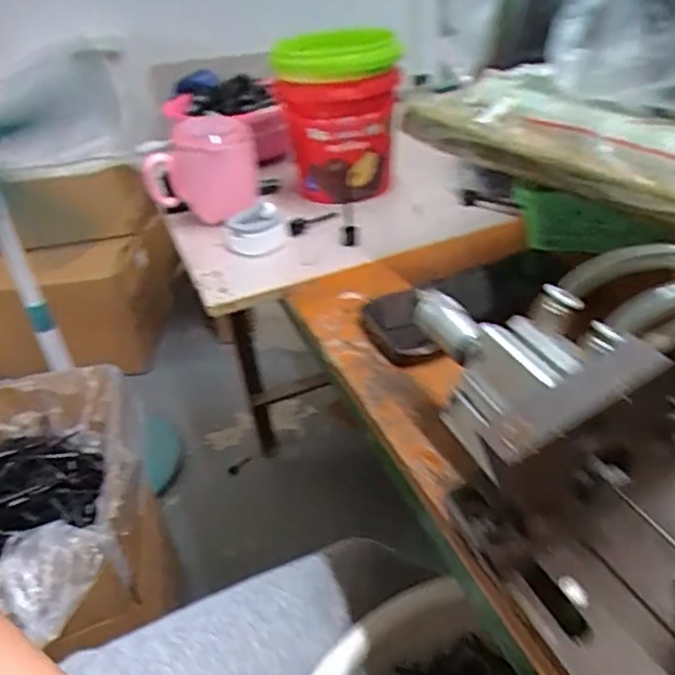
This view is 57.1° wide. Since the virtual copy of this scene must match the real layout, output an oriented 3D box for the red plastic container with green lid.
[{"bbox_3d":[0.002,-0.235,0.660,0.127,0.147,0.127,-6,34,1],"label":"red plastic container with green lid"}]

